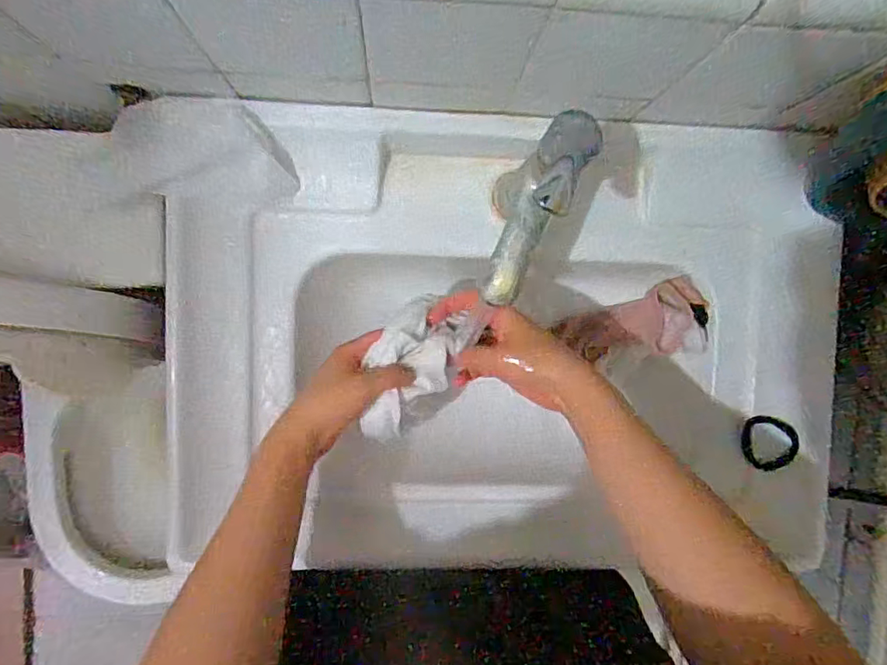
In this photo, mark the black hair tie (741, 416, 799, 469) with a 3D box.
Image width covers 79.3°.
[{"bbox_3d":[0.308,0.104,0.506,0.048,0.004,0.051,0,89,16],"label":"black hair tie"}]

